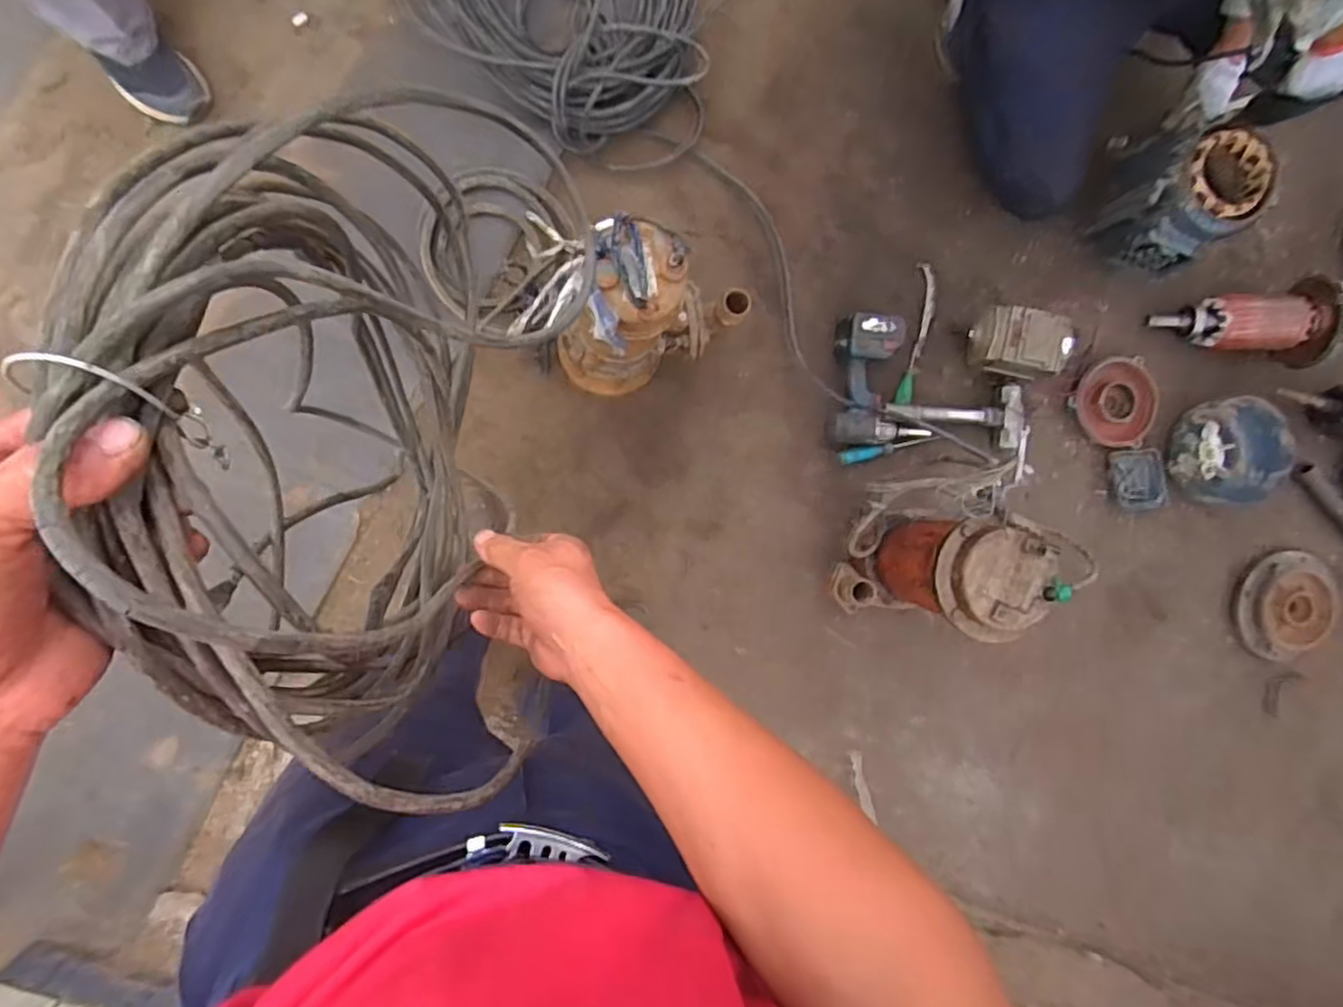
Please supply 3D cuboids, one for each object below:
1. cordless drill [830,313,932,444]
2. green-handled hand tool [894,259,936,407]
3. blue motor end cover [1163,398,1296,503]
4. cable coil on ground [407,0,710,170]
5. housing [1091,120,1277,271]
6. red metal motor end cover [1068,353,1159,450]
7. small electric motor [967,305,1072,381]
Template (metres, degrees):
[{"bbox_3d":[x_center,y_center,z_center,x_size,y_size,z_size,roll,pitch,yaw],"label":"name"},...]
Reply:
[{"bbox_3d":[0.397,-0.232,1.308,0.172,0.089,0.242,2,92,-9],"label":"cordless drill"},{"bbox_3d":[0.484,-0.331,1.354,0.053,0.039,0.293,12,89,-9],"label":"green-handled hand tool"},{"bbox_3d":[1.154,-0.107,1.417,0.253,0.077,0.217,6,92,-9],"label":"blue motor end cover"},{"bbox_3d":[-0.159,-0.914,1.182,0.624,0.138,0.494,40,86,-8],"label":"cable coil on ground"},{"bbox_3d":[0.951,-0.573,1.322,0.203,0.206,0.219,0,93,-9],"label":"housing"},{"bbox_3d":[0.912,-0.203,1.426,0.169,0.041,0.182,-23,96,-7],"label":"red metal motor end cover"},{"bbox_3d":[0.657,-0.304,1.341,0.163,0.134,0.120,16,90,-9],"label":"small electric motor"}]

